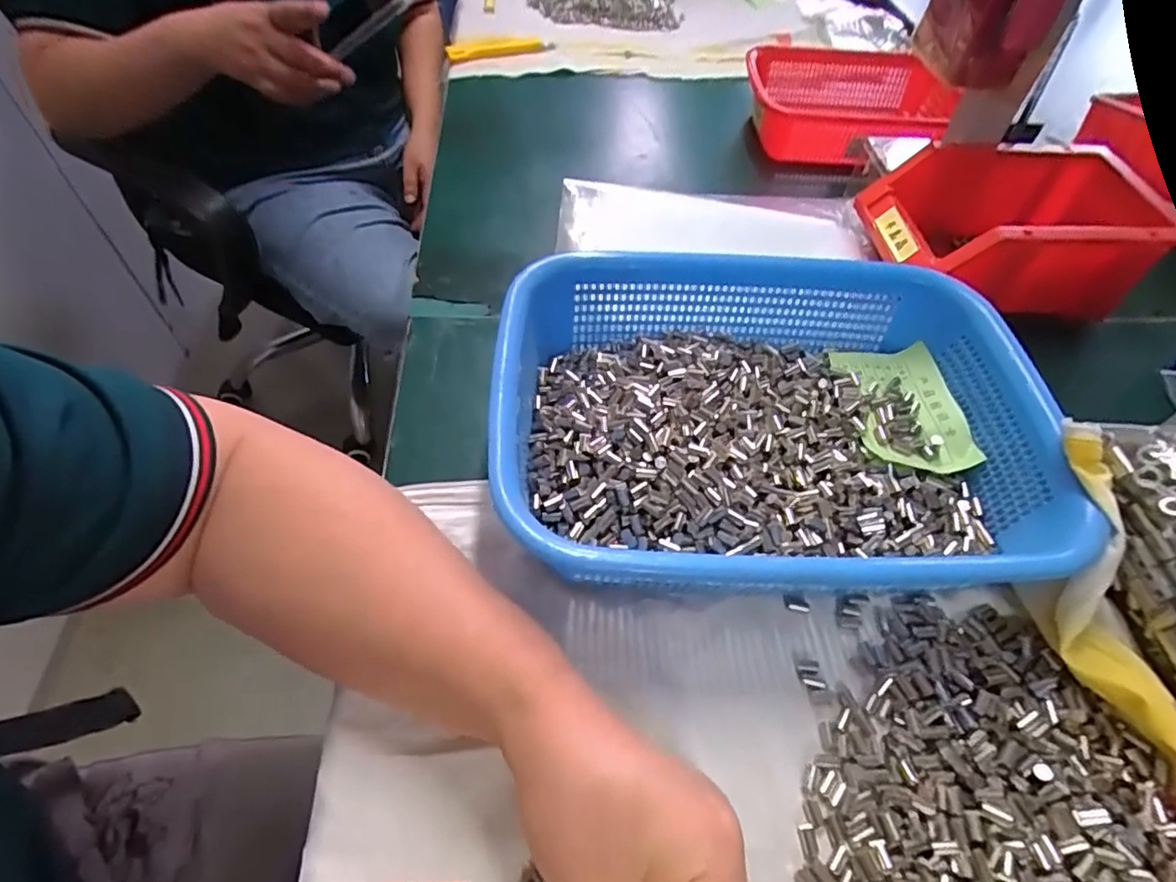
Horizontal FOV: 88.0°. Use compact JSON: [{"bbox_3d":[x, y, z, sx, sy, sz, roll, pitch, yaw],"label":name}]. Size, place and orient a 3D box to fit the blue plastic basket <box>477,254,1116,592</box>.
[{"bbox_3d":[0.093,-0.012,0.330,0.277,0.062,0.204,1,54,-2],"label":"blue plastic basket"}]

